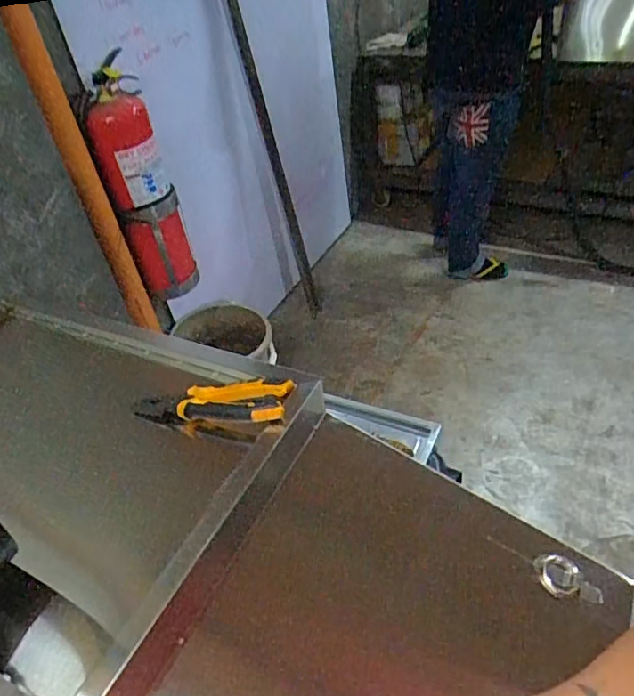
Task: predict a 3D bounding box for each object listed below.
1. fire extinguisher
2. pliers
[{"bbox_3d":[-0.433,-0.383,1.415,0.146,0.530,0.141,-17,44,-8],"label":"fire extinguisher"},{"bbox_3d":[-0.107,0.054,0.553,0.163,0.021,0.048,-5,43,16],"label":"pliers"}]

